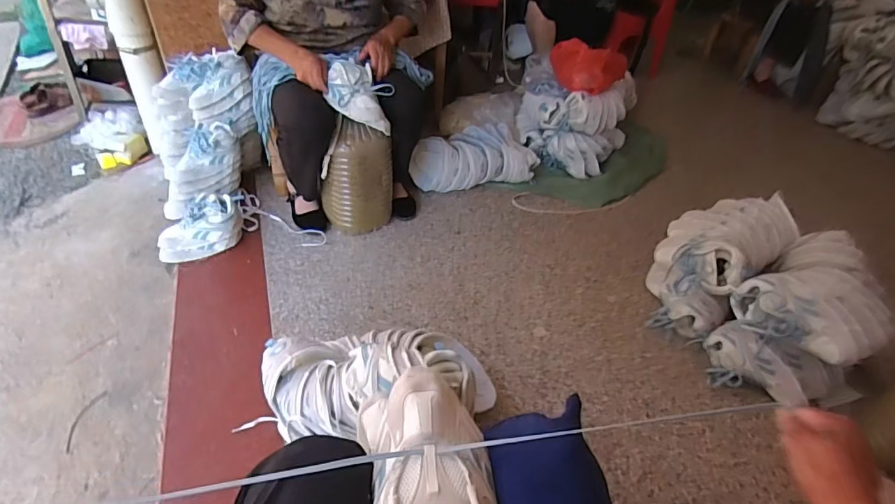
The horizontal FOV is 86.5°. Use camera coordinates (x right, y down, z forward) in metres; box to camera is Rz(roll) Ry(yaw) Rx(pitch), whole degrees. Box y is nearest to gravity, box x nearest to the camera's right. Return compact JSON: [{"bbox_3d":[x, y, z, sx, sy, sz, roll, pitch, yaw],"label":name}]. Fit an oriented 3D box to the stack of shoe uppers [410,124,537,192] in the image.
[{"bbox_3d":[0.087,-0.321,1.657,0.426,0.165,0.188,-4,43,-11],"label":"stack of shoe uppers"}]

